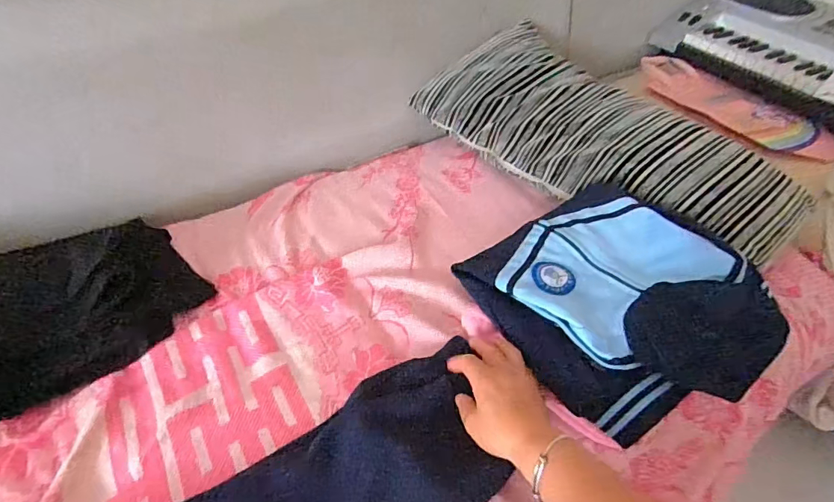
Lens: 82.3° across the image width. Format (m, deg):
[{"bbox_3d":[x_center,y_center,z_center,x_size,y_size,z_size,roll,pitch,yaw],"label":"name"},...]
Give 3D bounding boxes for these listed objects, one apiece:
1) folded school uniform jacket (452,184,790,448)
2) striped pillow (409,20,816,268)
[{"bbox_3d":[0.258,0.041,0.589,0.332,0.061,0.309,-29,52,-28],"label":"folded school uniform jacket"},{"bbox_3d":[0.327,-0.206,0.867,0.332,0.107,0.662,-29,53,-28],"label":"striped pillow"}]

